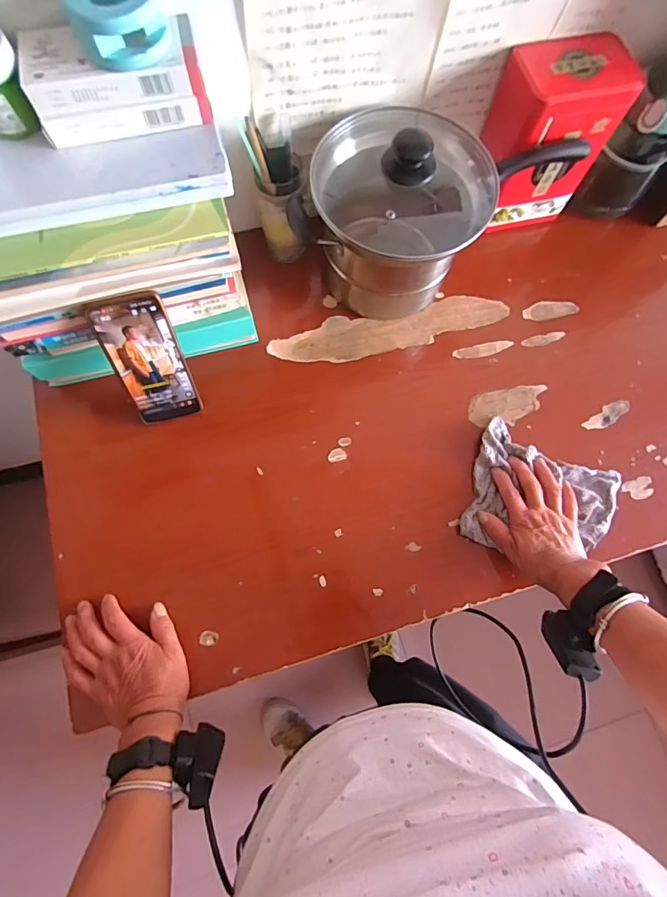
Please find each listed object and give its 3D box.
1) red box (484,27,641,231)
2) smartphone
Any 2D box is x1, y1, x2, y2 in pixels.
[{"bbox_3d":[0.279,-0.408,0.598,0.138,0.199,0.101,-11,75,-7],"label":"red box"},{"bbox_3d":[-0.210,-0.096,0.506,0.077,0.166,0.008,-12,47,-6],"label":"smartphone"}]

